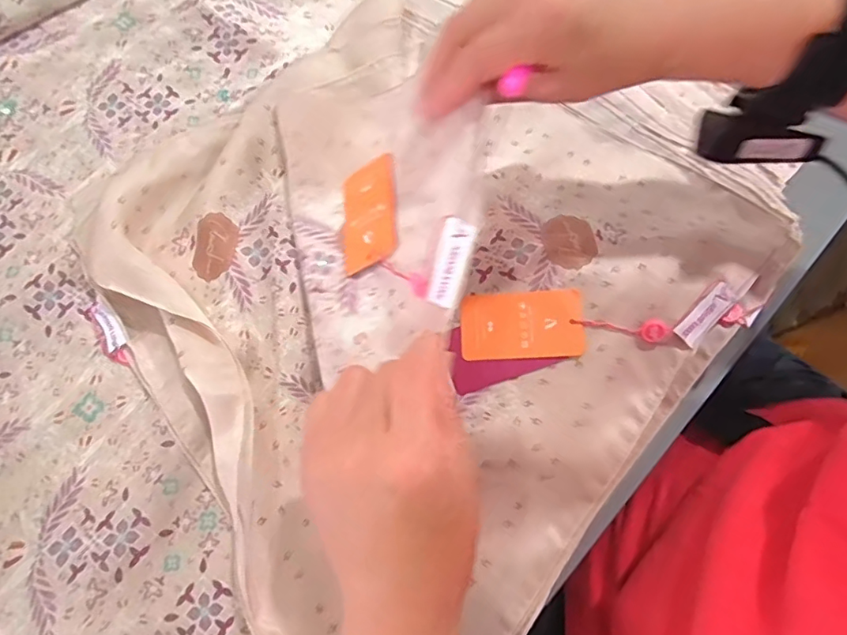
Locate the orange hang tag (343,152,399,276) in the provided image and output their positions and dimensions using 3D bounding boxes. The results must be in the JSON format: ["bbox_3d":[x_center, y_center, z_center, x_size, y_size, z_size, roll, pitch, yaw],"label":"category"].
[{"bbox_3d":[-0.035,-0.071,0.355,0.047,0.004,0.081,-22,61,33],"label":"orange hang tag"}]

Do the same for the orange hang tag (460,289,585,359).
[{"bbox_3d":[0.065,0.004,0.355,0.079,0.004,0.044,-2,80,9],"label":"orange hang tag"}]

